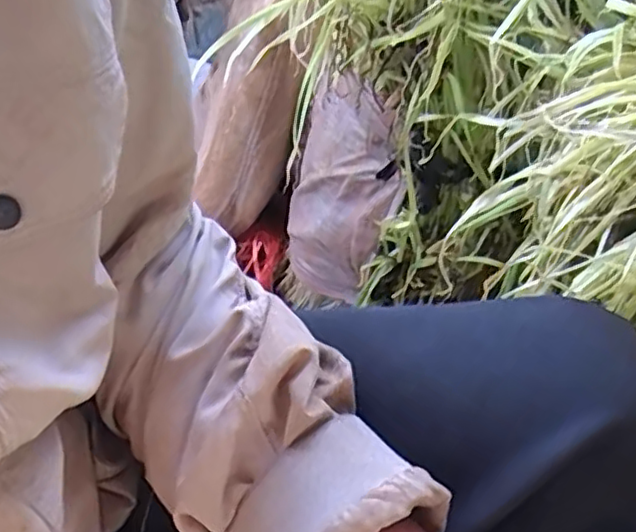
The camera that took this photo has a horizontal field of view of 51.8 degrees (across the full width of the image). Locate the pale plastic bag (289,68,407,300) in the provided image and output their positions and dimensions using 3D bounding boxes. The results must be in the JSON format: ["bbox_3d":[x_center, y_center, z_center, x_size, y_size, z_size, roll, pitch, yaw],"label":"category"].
[{"bbox_3d":[0.025,-0.079,0.804,0.051,0.293,0.191,-20,48,-23],"label":"pale plastic bag"}]

